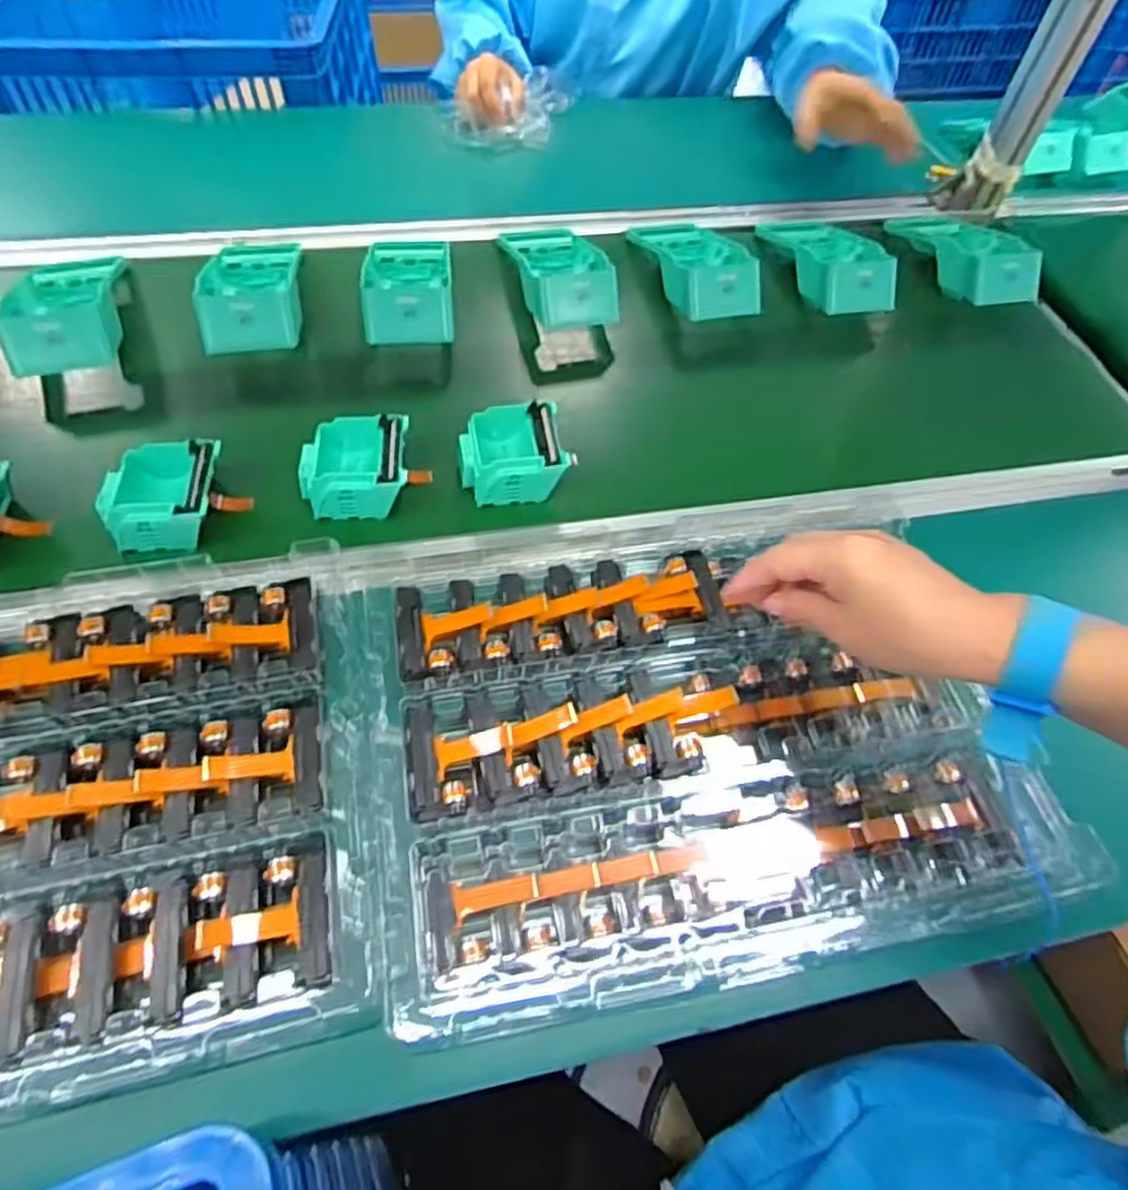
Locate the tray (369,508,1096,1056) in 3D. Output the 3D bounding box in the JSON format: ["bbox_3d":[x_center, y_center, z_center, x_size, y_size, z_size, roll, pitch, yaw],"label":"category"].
[{"bbox_3d":[0.080,0.071,0.423,0.360,0.039,0.292,-5,58,-8],"label":"tray"}]

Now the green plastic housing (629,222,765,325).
[{"bbox_3d":[0.135,-0.343,0.720,0.097,0.041,0.180,-6,44,-8],"label":"green plastic housing"}]

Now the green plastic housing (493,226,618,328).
[{"bbox_3d":[-0.008,-0.324,0.698,0.091,0.044,0.183,-8,44,-9],"label":"green plastic housing"}]

